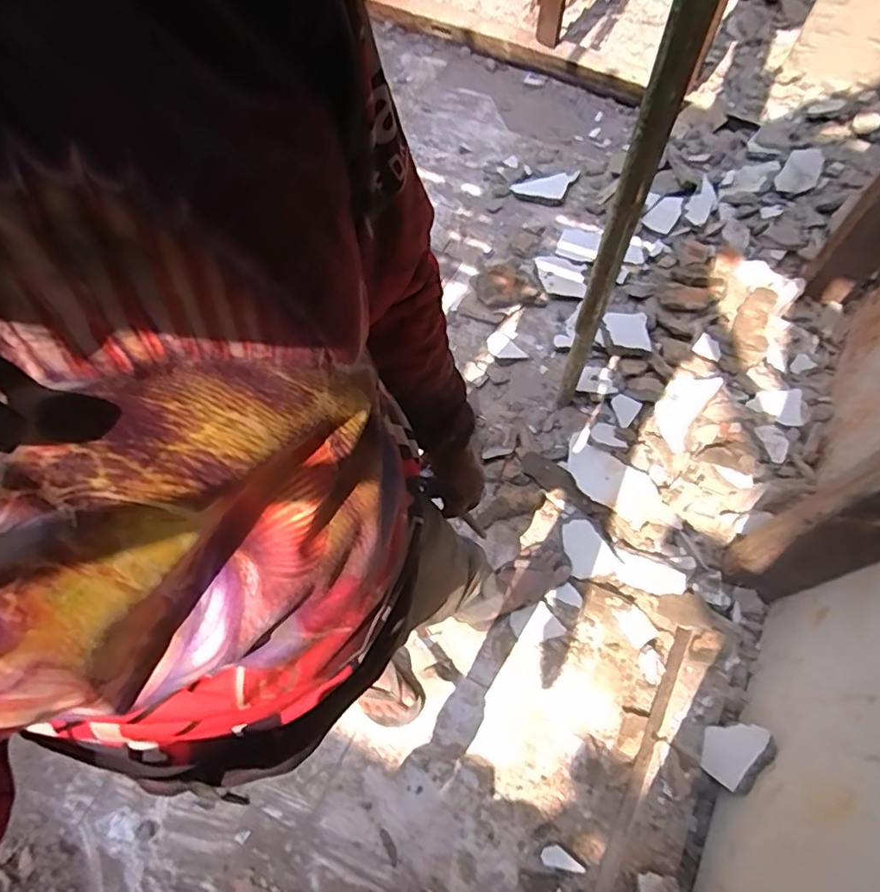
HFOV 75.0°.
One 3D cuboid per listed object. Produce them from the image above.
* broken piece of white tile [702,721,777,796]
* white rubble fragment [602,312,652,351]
[{"bbox_3d":[0.515,0.538,0.995,0.013,0.148,0.106,22,70,-14],"label":"broken piece of white tile"},{"bbox_3d":[0.479,-0.292,1.439,0.105,0.030,0.135,-24,67,-2],"label":"white rubble fragment"}]

